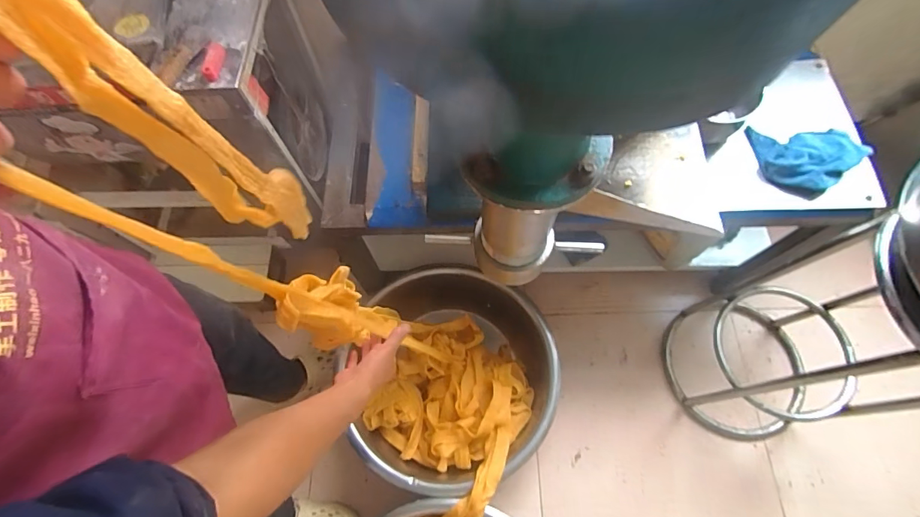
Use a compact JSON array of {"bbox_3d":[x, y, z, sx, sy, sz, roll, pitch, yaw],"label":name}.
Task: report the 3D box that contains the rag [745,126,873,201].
[{"bbox_3d":[0.644,-0.207,0.834,0.170,0.045,0.178,-36,71,-13],"label":"rag"}]

